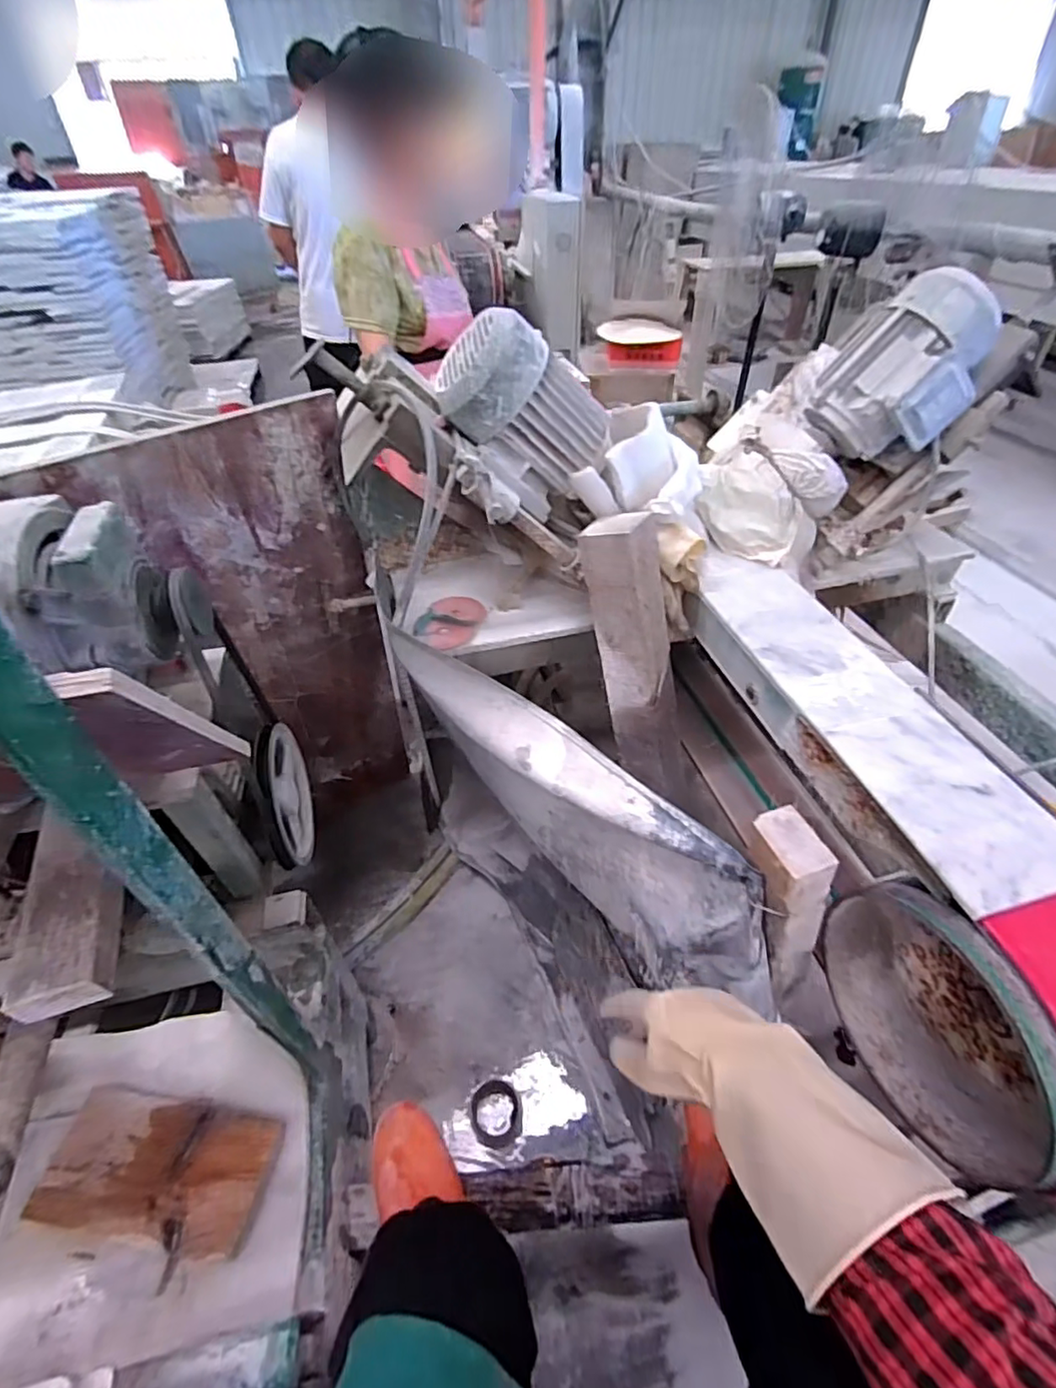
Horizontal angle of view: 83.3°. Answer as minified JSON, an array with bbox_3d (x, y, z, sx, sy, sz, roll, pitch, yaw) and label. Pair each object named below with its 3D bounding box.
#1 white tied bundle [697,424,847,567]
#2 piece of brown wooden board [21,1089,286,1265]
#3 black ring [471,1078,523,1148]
[{"bbox_3d":[0.366,-0.316,0.938,0.196,0.144,0.152,34,55,32],"label":"white tied bundle"},{"bbox_3d":[-0.417,0.537,0.674,0.243,0.032,0.131,6,45,9],"label":"piece of brown wooden board"},{"bbox_3d":[-0.055,0.728,1.033,0.091,0.012,0.097,-2,44,2],"label":"black ring"}]

